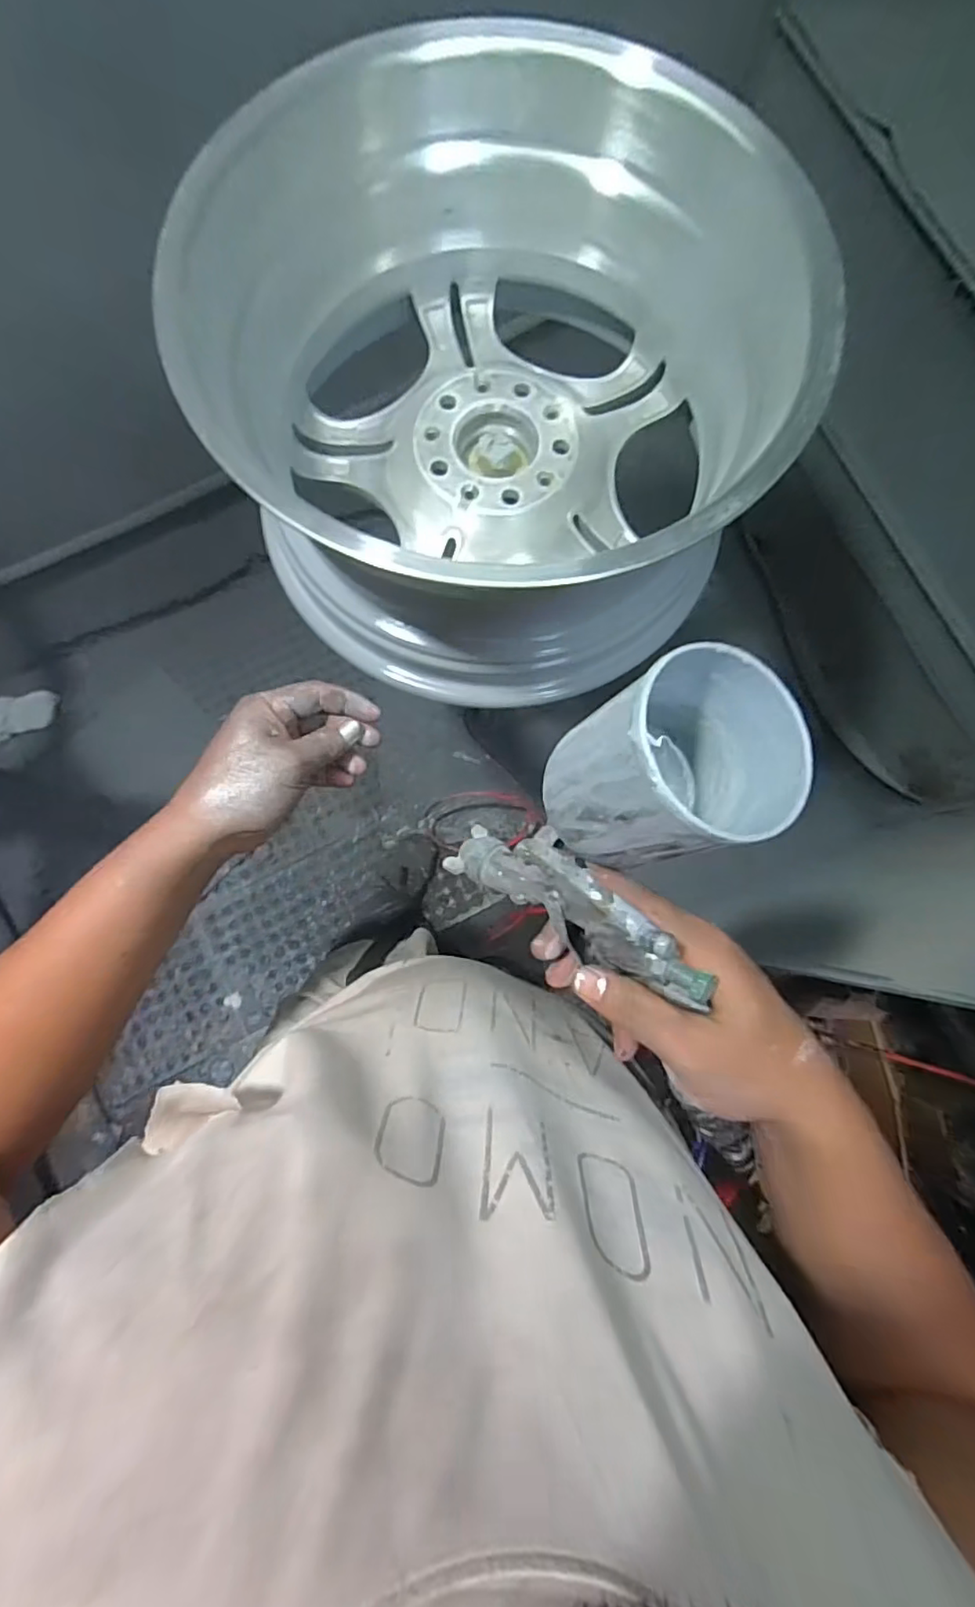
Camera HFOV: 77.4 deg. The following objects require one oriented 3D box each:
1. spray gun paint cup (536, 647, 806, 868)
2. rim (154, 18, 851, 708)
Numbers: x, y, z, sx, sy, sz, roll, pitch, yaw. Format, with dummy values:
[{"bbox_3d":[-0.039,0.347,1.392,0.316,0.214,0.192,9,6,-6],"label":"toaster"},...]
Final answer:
[{"bbox_3d":[0.080,-0.016,0.272,0.084,0.091,0.082,-28,83,-24],"label":"spray gun paint cup"},{"bbox_3d":[0.006,-0.326,0.510,0.436,0.212,0.412,0,80,0],"label":"rim"}]

